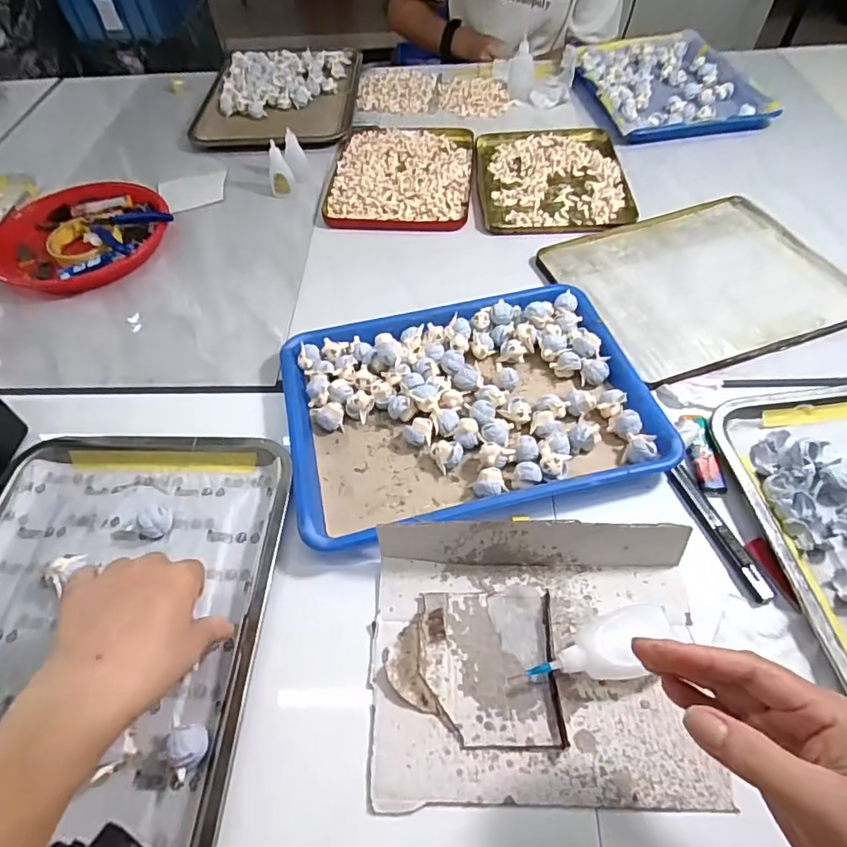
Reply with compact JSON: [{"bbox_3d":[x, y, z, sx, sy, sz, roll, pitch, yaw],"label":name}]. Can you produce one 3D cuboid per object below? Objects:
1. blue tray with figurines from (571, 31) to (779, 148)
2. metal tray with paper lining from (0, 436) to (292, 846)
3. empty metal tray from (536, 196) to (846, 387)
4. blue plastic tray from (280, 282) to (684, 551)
[{"bbox_3d":[0.380,-0.556,0.853,0.251,0.032,0.312,-5,56,-1],"label":"blue tray with figurines"},{"bbox_3d":[-0.251,0.155,0.394,0.263,0.027,0.344,1,56,3],"label":"metal tray with paper lining"},{"bbox_3d":[0.321,-0.170,0.604,0.291,0.022,0.249,-19,57,-10],"label":"empty metal tray"},{"bbox_3d":[0.040,-0.022,0.502,0.331,0.028,0.241,-13,56,-6],"label":"blue plastic tray"}]

